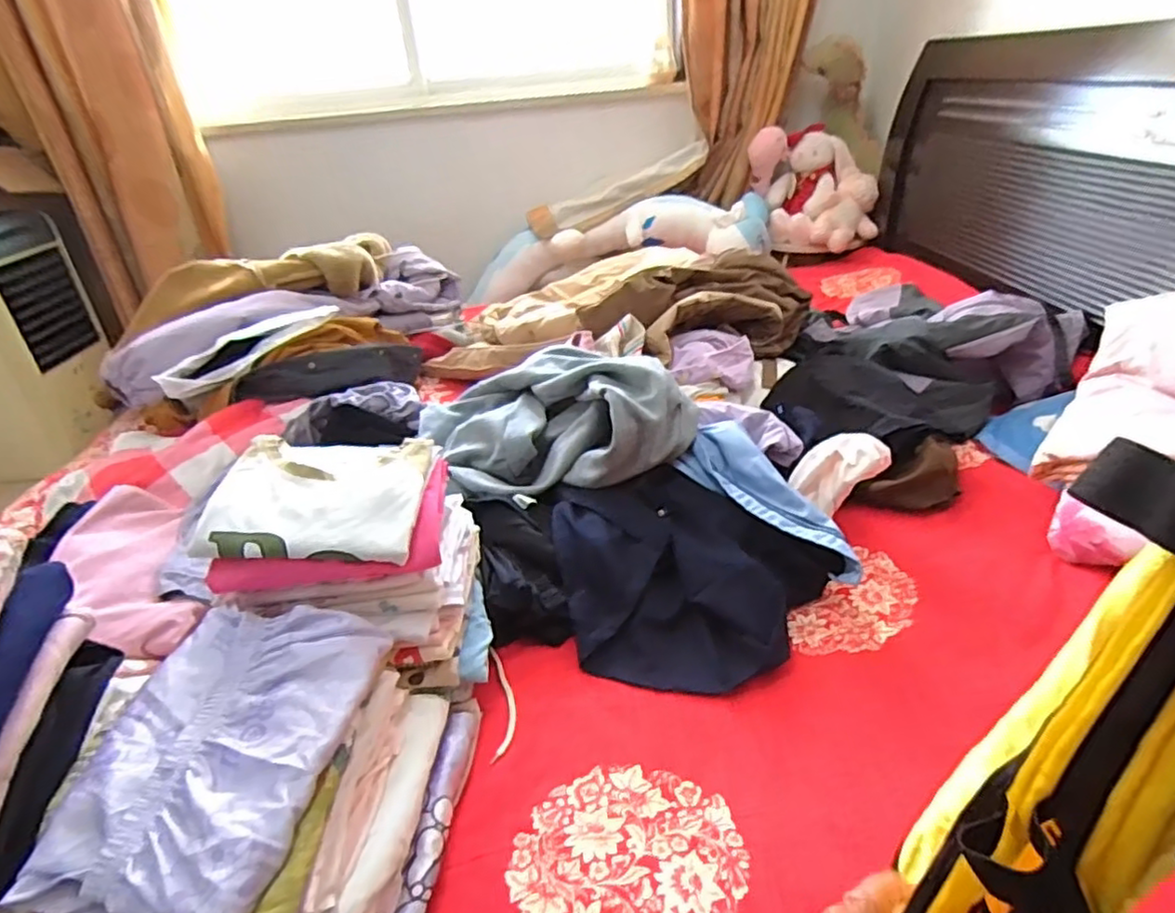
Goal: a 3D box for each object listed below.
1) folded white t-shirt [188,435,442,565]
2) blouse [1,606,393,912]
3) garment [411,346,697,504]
[{"bbox_3d":[-0.275,0.037,0.692,0.209,0.052,0.184,-5,31,-1],"label":"folded white t-shirt"},{"bbox_3d":[-0.293,0.227,0.537,0.182,0.038,0.265,1,31,9],"label":"blouse"},{"bbox_3d":[-0.079,-0.073,1.054,0.329,0.144,0.427,-24,36,-29],"label":"garment"}]

